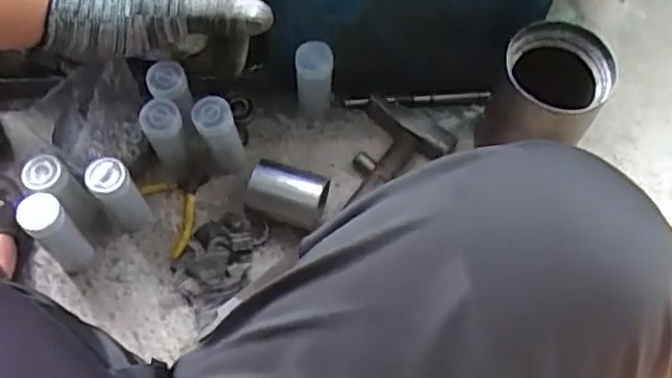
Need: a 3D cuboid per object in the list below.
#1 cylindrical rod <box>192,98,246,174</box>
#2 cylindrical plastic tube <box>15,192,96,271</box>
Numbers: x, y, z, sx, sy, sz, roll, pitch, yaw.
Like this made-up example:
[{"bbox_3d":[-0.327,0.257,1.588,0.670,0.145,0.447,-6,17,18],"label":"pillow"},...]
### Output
[{"bbox_3d":[-0.140,-0.060,0.850,0.048,0.117,0.047,-18,66,-10],"label":"cylindrical rod"},{"bbox_3d":[-0.309,0.050,0.791,0.043,0.128,0.045,42,70,17],"label":"cylindrical plastic tube"}]

